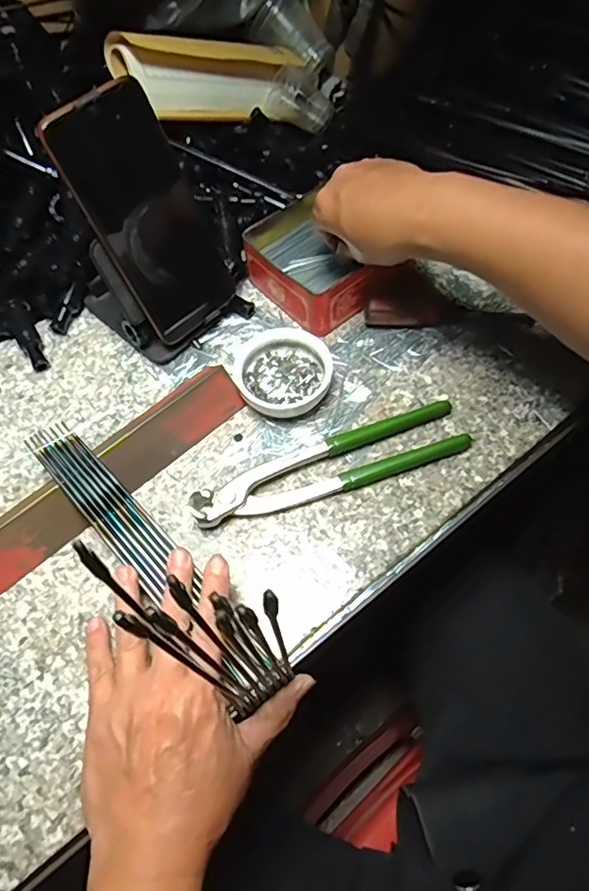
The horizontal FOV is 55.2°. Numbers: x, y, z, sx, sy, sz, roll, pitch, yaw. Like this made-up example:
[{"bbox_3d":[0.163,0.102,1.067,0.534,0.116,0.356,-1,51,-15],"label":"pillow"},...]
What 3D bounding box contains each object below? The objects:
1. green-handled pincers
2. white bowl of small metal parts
[{"bbox_3d":[0.026,0.013,0.397,0.198,0.017,0.042,-18,61,-7],"label":"green-handled pincers"},{"bbox_3d":[-0.010,-0.056,0.430,0.073,0.024,0.067,-2,60,3],"label":"white bowl of small metal parts"}]

